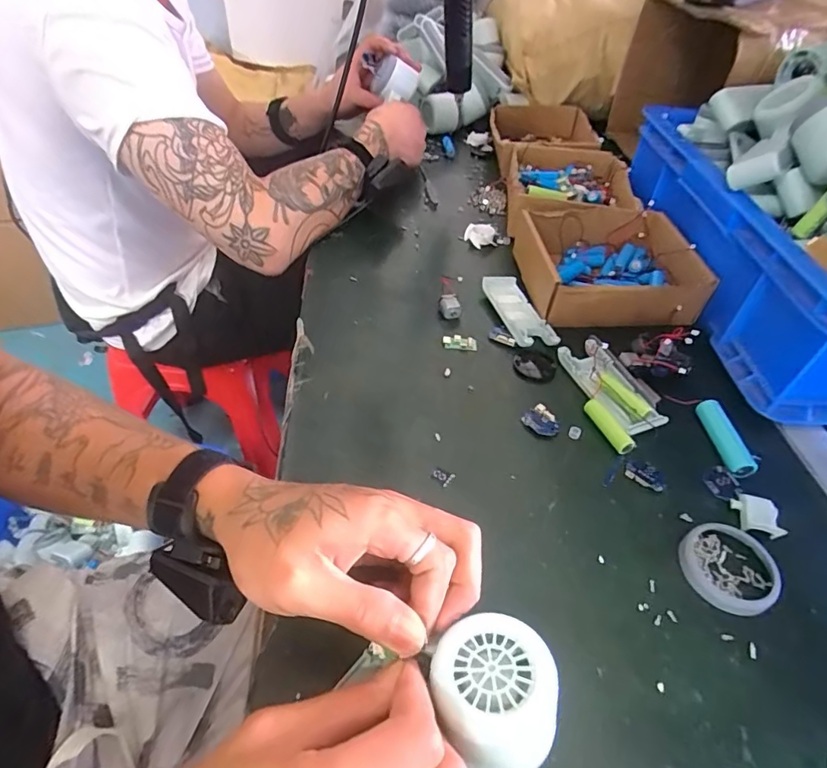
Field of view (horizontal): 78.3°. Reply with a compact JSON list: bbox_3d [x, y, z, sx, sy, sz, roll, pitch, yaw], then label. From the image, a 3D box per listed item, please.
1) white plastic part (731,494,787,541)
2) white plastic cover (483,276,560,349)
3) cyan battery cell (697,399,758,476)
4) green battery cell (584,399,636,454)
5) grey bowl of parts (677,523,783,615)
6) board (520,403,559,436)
[{"bbox_3d":[0.243,0.092,0.360,0.027,0.011,0.031,12,46,7],"label":"white plastic part"},{"bbox_3d":[0.104,-0.072,0.507,0.040,0.014,0.102,-12,48,-15],"label":"white plastic cover"},{"bbox_3d":[0.247,0.043,0.405,0.019,0.015,0.067,-2,46,-7],"label":"cyan battery cell"},{"bbox_3d":[0.156,0.033,0.409,0.011,0.014,0.051,-14,49,-18],"label":"green battery cell"},{"bbox_3d":[0.208,0.119,0.333,0.063,0.007,0.058,2,46,-2],"label":"grey bowl of parts"},{"bbox_3d":[0.105,0.031,0.413,0.021,0.008,0.027,-28,54,-28],"label":"board"}]

